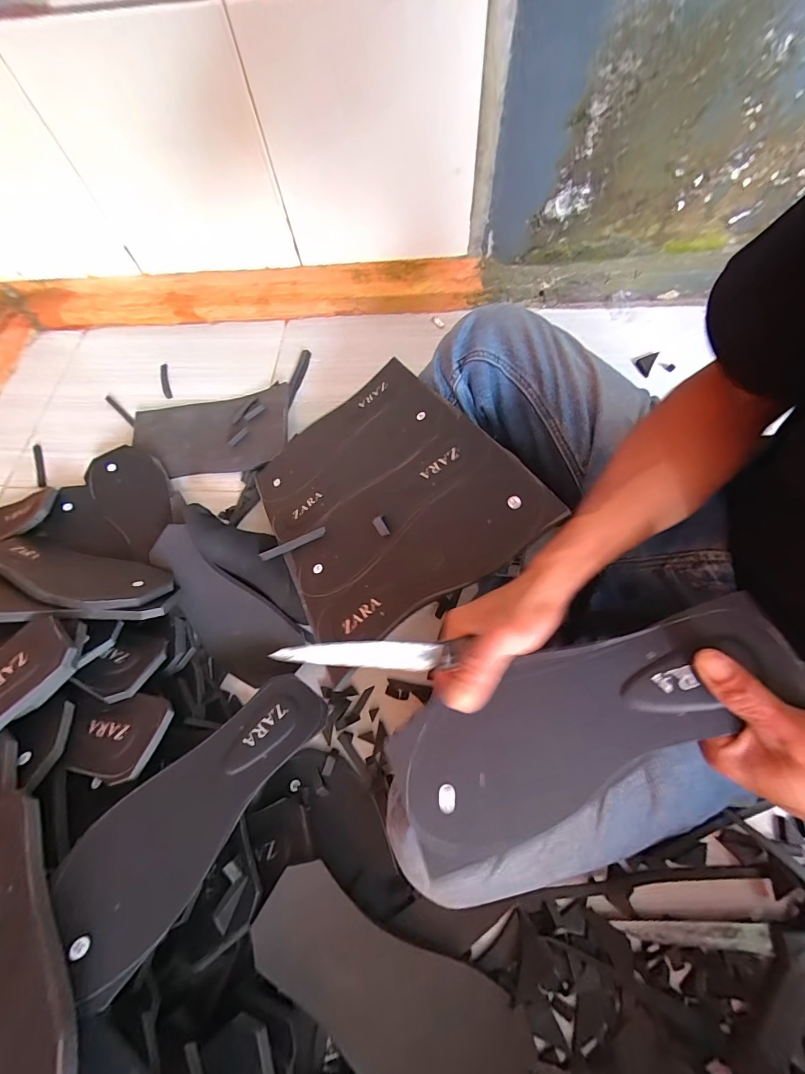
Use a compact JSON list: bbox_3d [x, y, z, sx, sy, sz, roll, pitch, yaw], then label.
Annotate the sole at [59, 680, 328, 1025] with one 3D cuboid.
[{"bbox_3d":[-0.173,0.222,0.349,0.097,0.011,0.233,33,50,16],"label":"sole"}]

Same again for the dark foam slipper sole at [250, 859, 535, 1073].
[{"bbox_3d":[-0.010,0.384,0.325,0.257,0.010,0.099,34,65,-1],"label":"dark foam slipper sole"}]

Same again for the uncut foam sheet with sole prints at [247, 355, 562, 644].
[{"bbox_3d":[-0.038,-0.056,0.453,0.255,0.011,0.354,-40,51,8],"label":"uncut foam sheet with sole prints"}]

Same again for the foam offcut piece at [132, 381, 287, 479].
[{"bbox_3d":[-0.311,-0.173,0.638,0.256,0.032,0.156,-7,66,1],"label":"foam offcut piece"}]

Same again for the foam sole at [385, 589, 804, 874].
[{"bbox_3d":[0.117,0.117,0.261,0.256,0.013,0.088,-28,67,3],"label":"foam sole"}]

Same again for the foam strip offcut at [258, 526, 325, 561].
[{"bbox_3d":[-0.131,0.008,0.467,0.089,0.006,0.013,-22,65,10],"label":"foam strip offcut"}]

